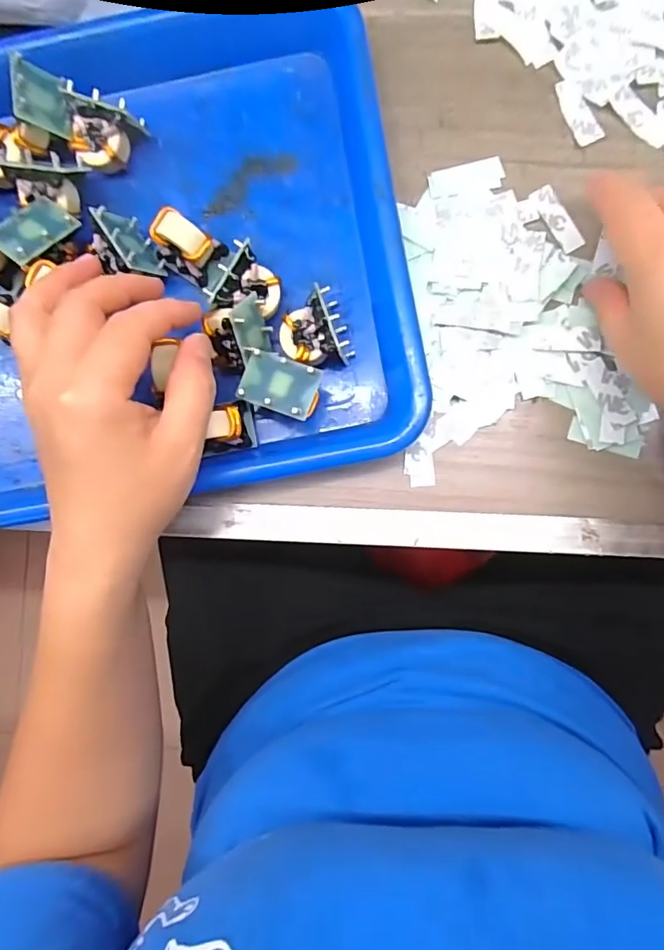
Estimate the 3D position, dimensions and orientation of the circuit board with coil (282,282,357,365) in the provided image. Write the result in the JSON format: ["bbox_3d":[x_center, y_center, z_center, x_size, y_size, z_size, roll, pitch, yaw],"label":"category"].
[{"bbox_3d":[-0.009,-0.073,0.258,0.034,0.026,0.033,-27,89,2],"label":"circuit board with coil"}]

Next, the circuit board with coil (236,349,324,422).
[{"bbox_3d":[-0.026,-0.044,0.254,0.038,0.034,0.026,19,90,2],"label":"circuit board with coil"}]

